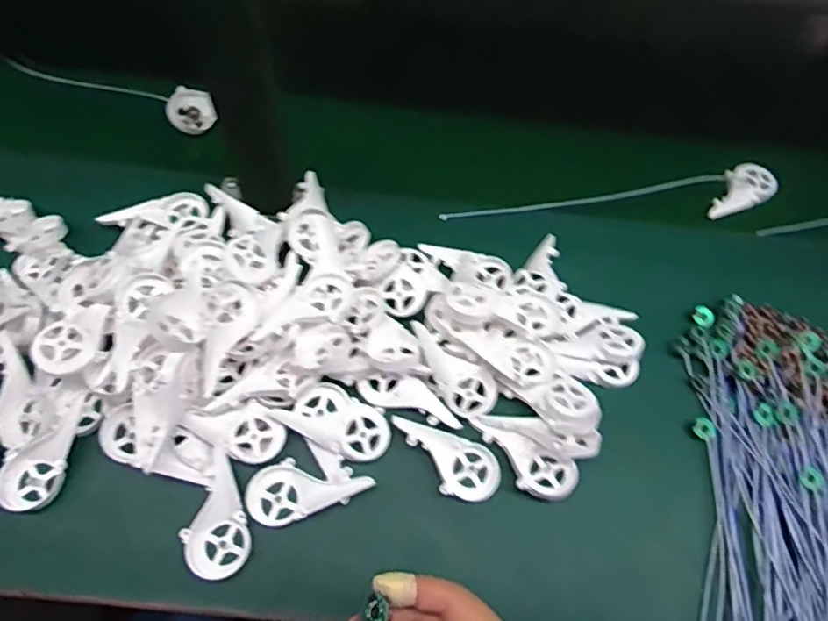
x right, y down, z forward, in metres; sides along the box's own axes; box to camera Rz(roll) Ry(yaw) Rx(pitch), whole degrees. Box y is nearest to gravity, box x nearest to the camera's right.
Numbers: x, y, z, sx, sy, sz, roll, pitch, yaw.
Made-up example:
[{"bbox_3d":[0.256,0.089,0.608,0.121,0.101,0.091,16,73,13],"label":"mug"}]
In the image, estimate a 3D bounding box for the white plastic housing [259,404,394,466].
[{"bbox_3d":[-0.065,0.090,0.458,0.094,0.015,0.045,26,65,9],"label":"white plastic housing"}]

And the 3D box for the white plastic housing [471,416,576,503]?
[{"bbox_3d":[0.087,0.120,0.460,0.091,0.021,0.042,33,66,12],"label":"white plastic housing"}]

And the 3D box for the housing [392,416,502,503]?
[{"bbox_3d":[0.023,0.122,0.454,0.093,0.015,0.046,20,64,6],"label":"housing"}]

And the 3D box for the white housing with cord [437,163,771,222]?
[{"bbox_3d":[0.217,-0.108,0.596,0.372,0.018,0.056,-11,65,-9],"label":"white housing with cord"}]

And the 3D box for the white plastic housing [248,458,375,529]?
[{"bbox_3d":[-0.082,0.136,0.439,0.092,0.016,0.046,-16,66,-11],"label":"white plastic housing"}]

